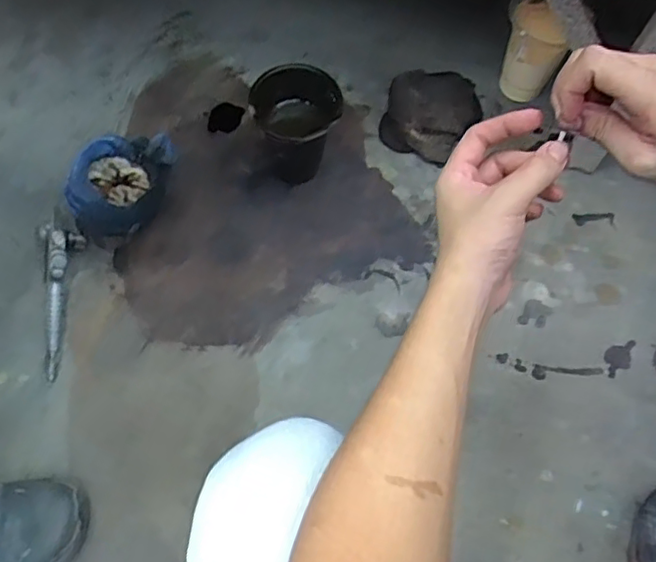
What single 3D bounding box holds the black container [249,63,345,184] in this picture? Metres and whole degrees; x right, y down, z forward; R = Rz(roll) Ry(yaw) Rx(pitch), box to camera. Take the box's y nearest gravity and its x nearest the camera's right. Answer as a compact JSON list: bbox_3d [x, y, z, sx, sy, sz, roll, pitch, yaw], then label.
[{"bbox_3d":[-0.043,-0.190,0.817,0.115,0.139,0.116,2,66,-2],"label":"black container"}]

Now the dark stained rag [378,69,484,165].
[{"bbox_3d":[0.151,-0.244,0.894,0.135,0.066,0.127,16,67,4],"label":"dark stained rag"}]

